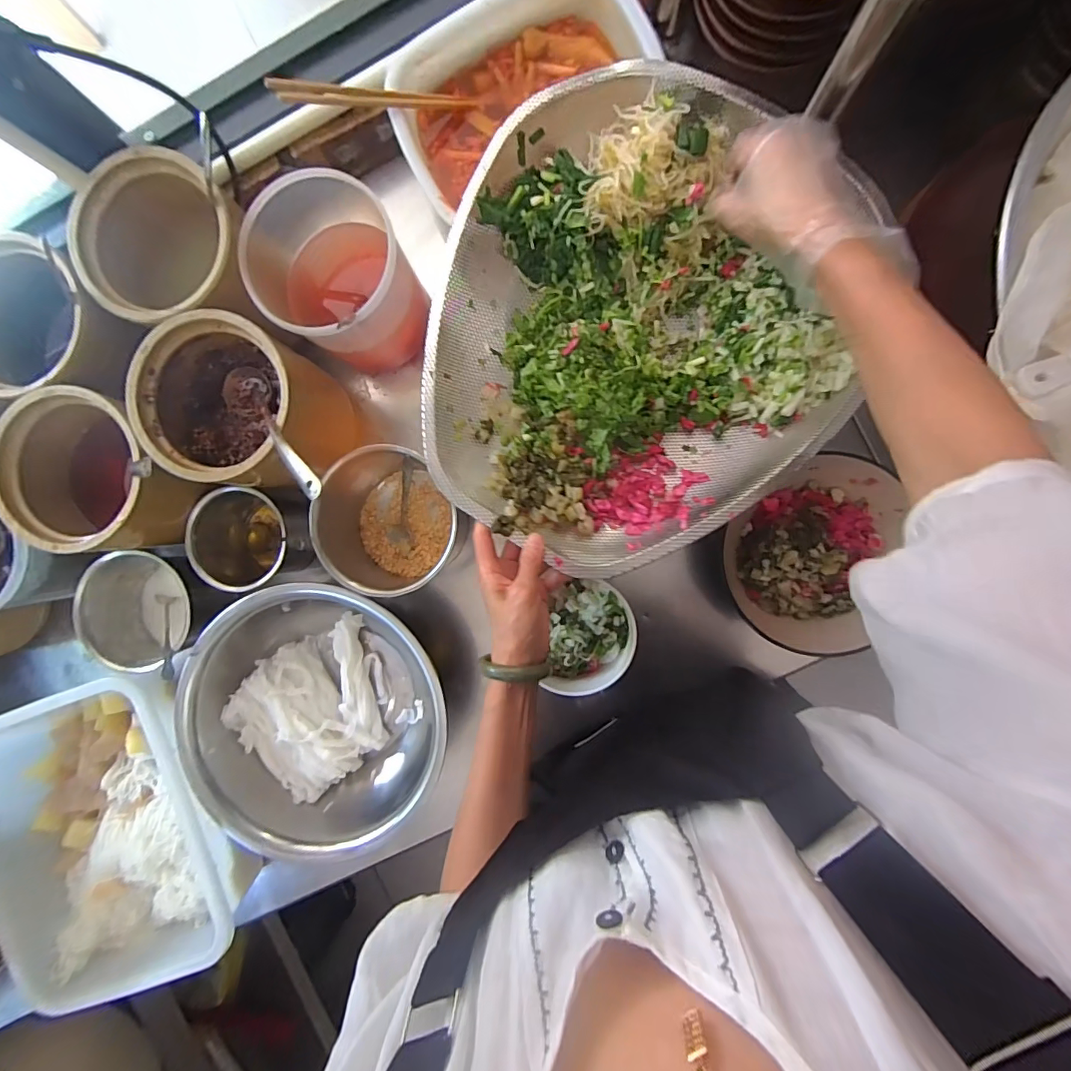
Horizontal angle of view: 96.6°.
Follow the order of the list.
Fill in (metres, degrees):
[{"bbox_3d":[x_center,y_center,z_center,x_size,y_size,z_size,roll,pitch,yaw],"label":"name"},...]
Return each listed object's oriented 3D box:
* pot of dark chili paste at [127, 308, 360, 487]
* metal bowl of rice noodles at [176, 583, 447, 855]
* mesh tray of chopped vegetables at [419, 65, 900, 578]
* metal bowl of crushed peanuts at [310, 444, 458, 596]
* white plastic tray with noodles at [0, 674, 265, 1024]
[{"bbox_3d":[-0.307,-0.137,0.524,0.152,0.152,0.149,0,92,4],"label":"pot of dark chili paste"},{"bbox_3d":[-0.257,0.205,0.573,0.268,0.109,0.277,0,92,4],"label":"metal bowl of rice noodles"},{"bbox_3d":[0.092,-0.186,0.464,0.380,0.073,0.424,29,94,3],"label":"mesh tray of chopped vegetables"},{"bbox_3d":[-0.164,-0.019,0.554,0.169,0.128,0.154,0,92,4],"label":"metal bowl of crushed peanuts"},{"bbox_3d":[-0.493,0.346,0.564,0.267,0.081,0.340,-22,90,5],"label":"white plastic tray with noodles"}]

